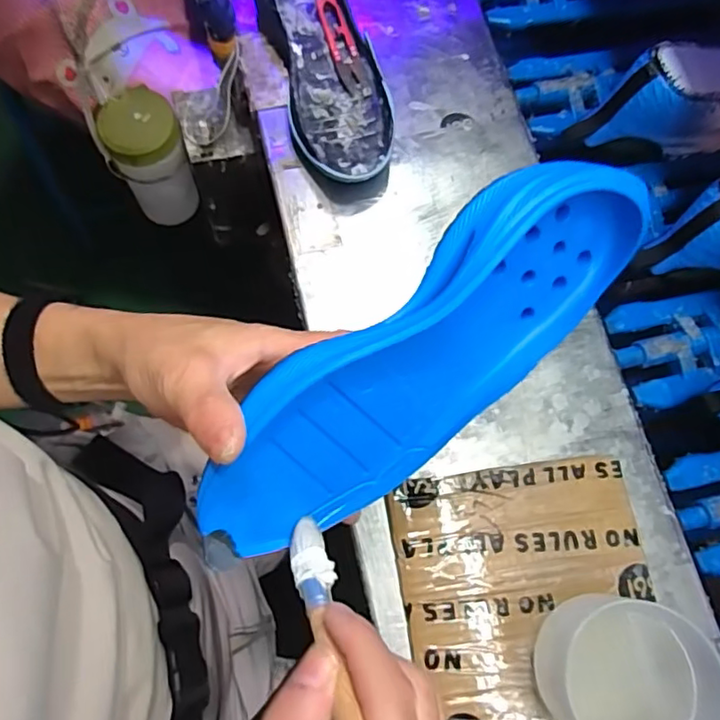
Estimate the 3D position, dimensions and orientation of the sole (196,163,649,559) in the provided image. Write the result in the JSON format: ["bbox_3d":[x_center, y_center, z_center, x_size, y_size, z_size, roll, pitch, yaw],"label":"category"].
[{"bbox_3d":[0.031,0.003,0.301,0.251,0.099,0.031,-36,37,-2],"label":"sole"}]

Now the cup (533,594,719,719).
[{"bbox_3d":[0.159,0.193,0.362,0.085,0.080,0.088,0,75,0],"label":"cup"}]

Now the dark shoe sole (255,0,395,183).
[{"bbox_3d":[-0.029,-0.261,0.514,0.089,0.051,0.238,-16,75,-4],"label":"dark shoe sole"}]

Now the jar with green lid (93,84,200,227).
[{"bbox_3d":[-0.216,-0.210,0.621,0.072,0.121,0.071,0,75,0],"label":"jar with green lid"}]

